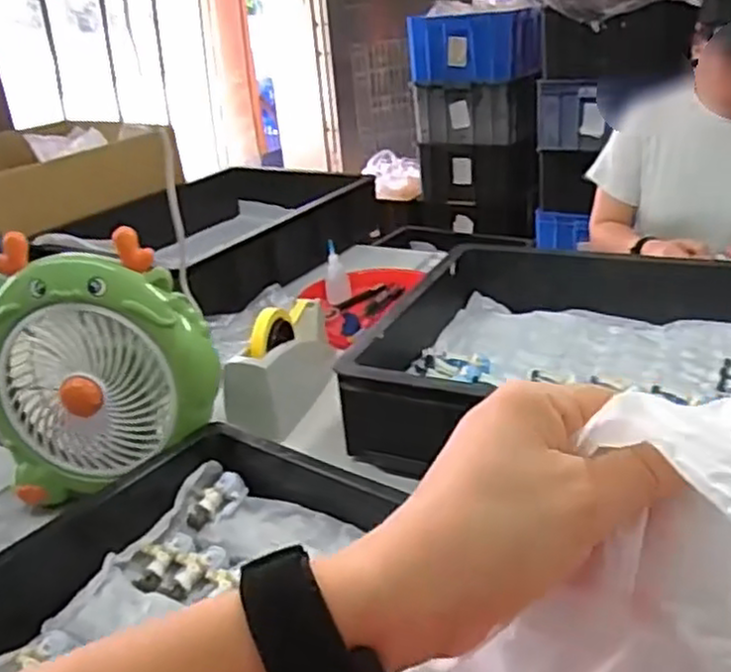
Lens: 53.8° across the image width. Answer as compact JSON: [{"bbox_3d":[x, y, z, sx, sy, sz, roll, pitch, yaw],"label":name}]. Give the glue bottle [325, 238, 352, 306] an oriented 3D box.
[{"bbox_3d":[-0.047,-0.104,1.164,0.040,0.100,0.032,-5,25,1],"label":"glue bottle"}]

